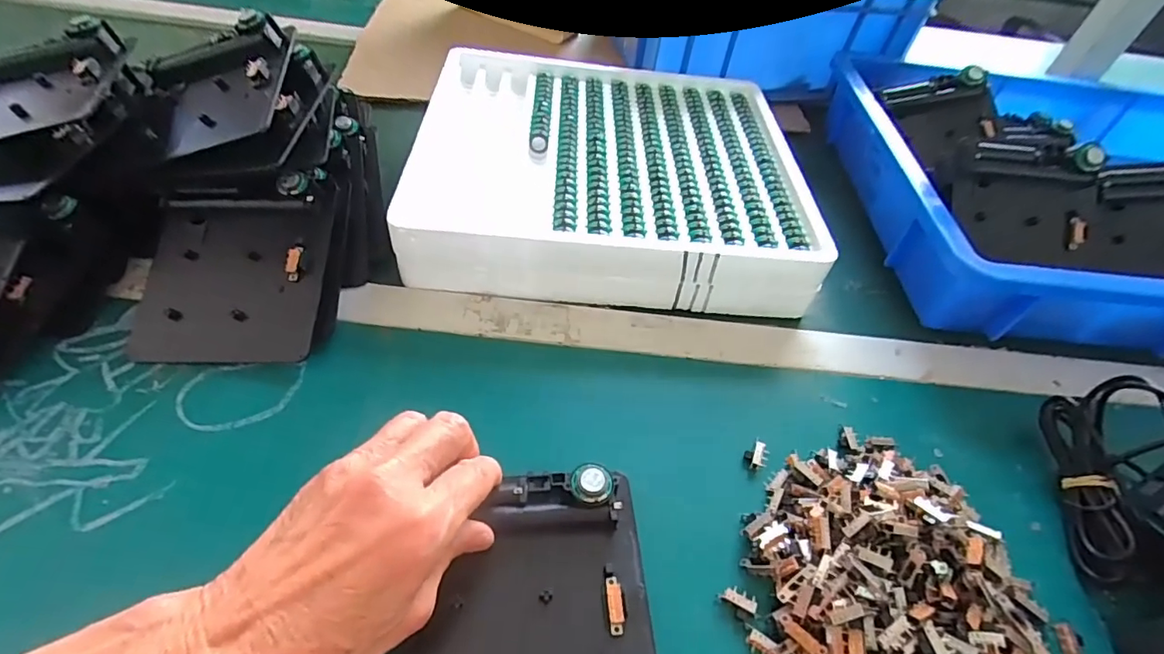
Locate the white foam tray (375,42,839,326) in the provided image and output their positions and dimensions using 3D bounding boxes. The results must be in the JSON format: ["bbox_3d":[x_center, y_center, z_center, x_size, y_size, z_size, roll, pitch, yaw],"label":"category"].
[{"bbox_3d":[0.024,-0.142,0.474,0.311,0.057,0.281,3,49,-4],"label":"white foam tray"}]

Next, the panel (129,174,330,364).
[{"bbox_3d":[-0.226,-0.037,0.344,0.108,0.016,0.118,0,75,-3],"label":"panel"}]

